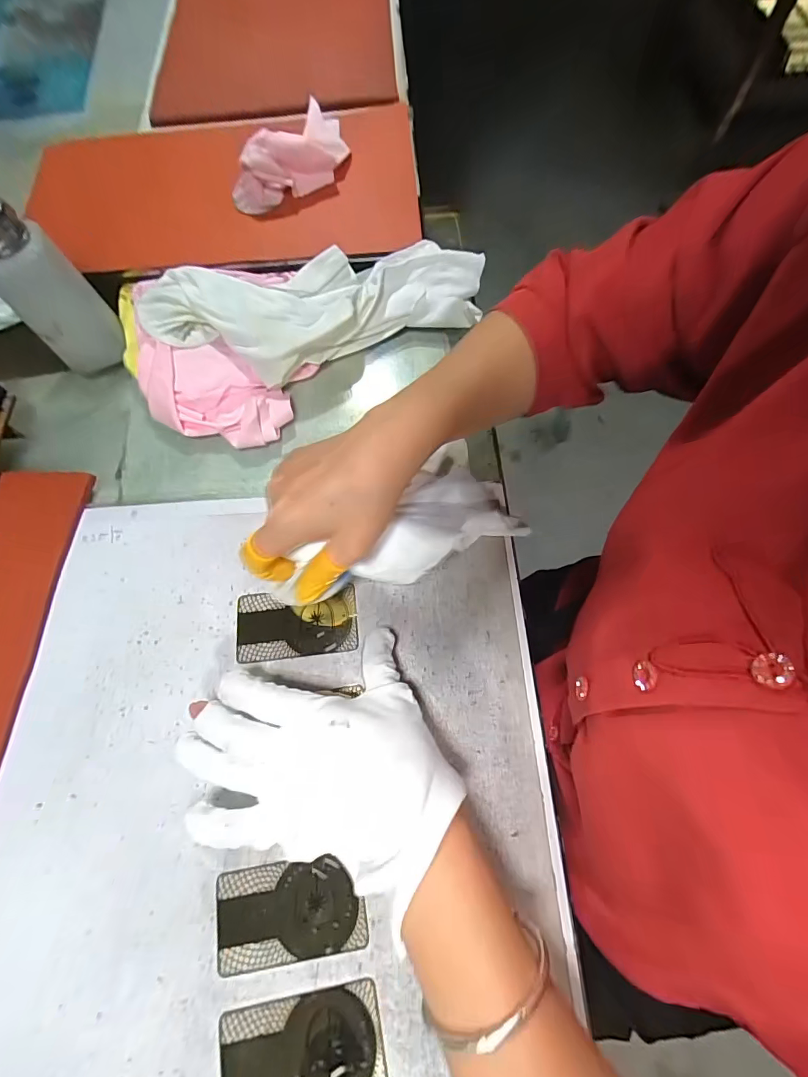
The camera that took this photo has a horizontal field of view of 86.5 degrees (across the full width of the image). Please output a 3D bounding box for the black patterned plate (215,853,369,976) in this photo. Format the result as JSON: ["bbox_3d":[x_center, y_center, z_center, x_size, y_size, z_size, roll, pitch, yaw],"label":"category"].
[{"bbox_3d":[-0.067,0.218,0.251,0.085,0.004,0.048,-10,69,-1],"label":"black patterned plate"}]

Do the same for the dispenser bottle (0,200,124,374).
[{"bbox_3d":[-0.283,-0.194,0.350,0.053,0.132,0.050,-28,70,-8],"label":"dispenser bottle"}]

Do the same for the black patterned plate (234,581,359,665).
[{"bbox_3d":[-0.077,0.061,0.310,0.086,0.005,0.047,-5,69,1],"label":"black patterned plate"}]

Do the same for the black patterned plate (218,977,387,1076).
[{"bbox_3d":[-0.055,0.274,0.228,0.087,0.004,0.049,-10,69,-1],"label":"black patterned plate"}]

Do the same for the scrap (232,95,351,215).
[{"bbox_3d":[-0.109,-0.356,0.403,0.118,0.064,0.042,-20,69,-5],"label":"scrap"}]

